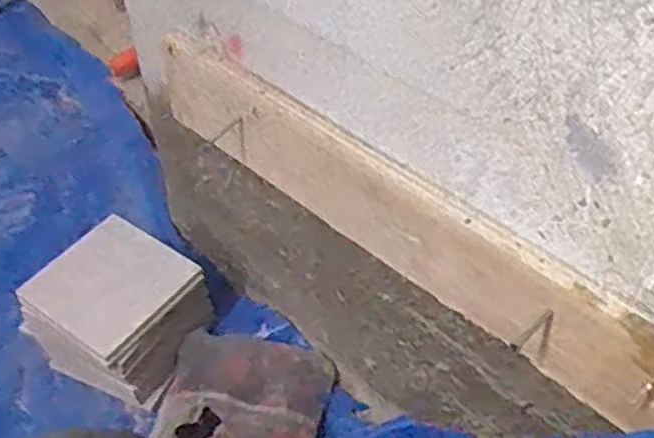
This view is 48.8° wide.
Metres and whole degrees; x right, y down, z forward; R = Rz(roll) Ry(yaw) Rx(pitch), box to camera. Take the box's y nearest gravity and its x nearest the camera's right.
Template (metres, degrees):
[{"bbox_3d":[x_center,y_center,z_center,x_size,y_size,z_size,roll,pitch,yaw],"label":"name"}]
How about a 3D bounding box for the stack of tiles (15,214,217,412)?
[{"bbox_3d":[-0.236,0.102,0.829,0.159,0.111,0.152,25,52,21],"label":"stack of tiles"}]

